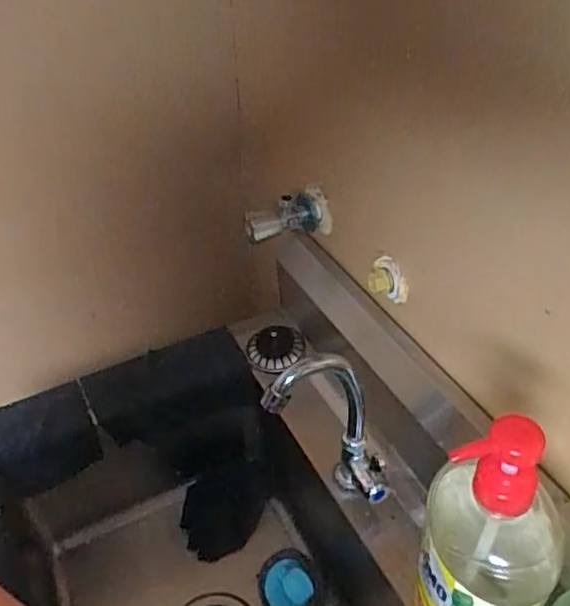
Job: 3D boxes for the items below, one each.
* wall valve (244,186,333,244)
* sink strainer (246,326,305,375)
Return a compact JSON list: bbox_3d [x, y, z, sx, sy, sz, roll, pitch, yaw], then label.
[{"bbox_3d":[0.003,-0.103,0.708,0.096,0.055,0.042,-9,40,-7],"label":"wall valve"},{"bbox_3d":[-0.012,0.060,0.769,0.072,0.026,0.061,-1,40,3],"label":"sink strainer"}]

